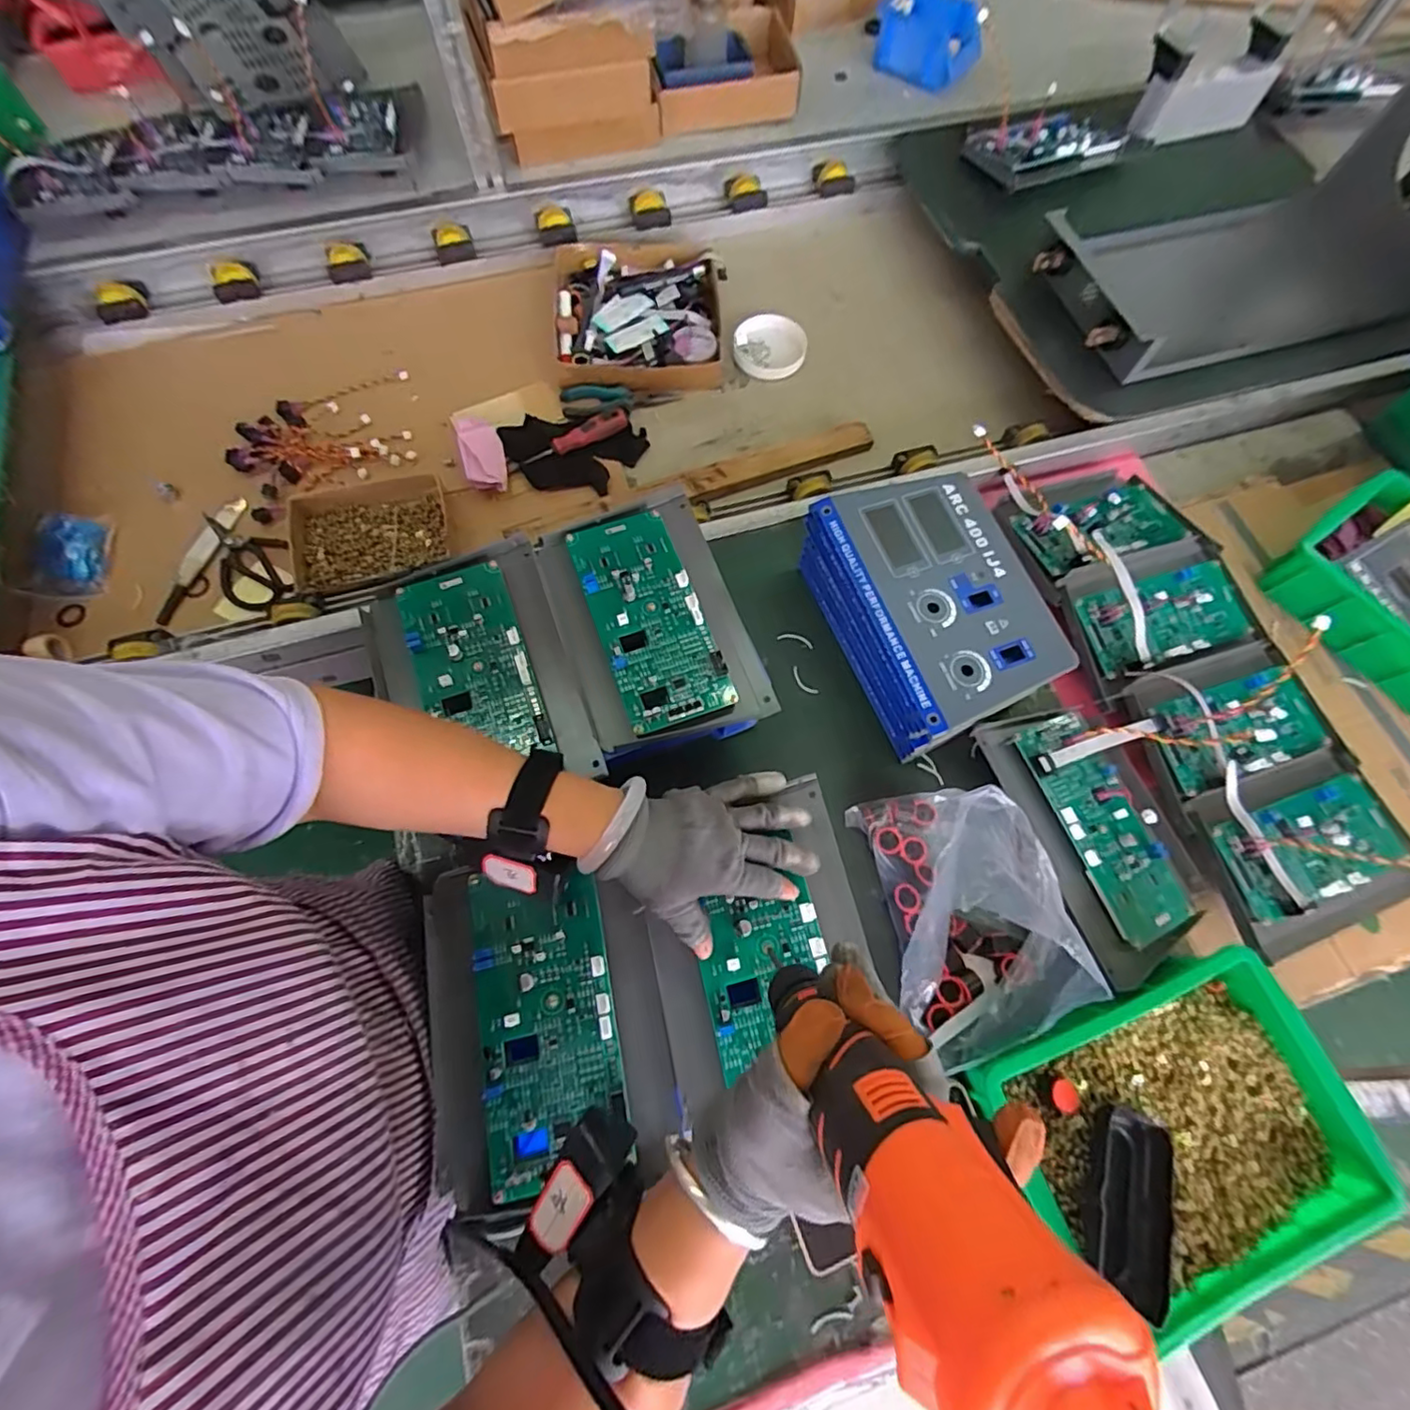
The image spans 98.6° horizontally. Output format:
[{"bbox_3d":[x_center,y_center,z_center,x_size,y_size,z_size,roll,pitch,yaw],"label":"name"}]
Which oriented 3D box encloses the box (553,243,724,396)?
[{"bbox_3d":[-0.096,-0.545,0.851,0.228,0.053,0.236,-3,71,-2],"label":"box"}]

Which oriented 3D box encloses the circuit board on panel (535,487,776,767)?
[{"bbox_3d":[-0.047,-0.074,0.512,0.145,0.024,0.227,-20,72,-7],"label":"circuit board on panel"}]

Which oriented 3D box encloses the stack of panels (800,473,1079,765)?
[{"bbox_3d":[0.204,-0.089,0.558,0.144,0.100,0.234,-19,72,-7],"label":"stack of panels"}]

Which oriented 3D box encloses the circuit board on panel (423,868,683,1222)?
[{"bbox_3d":[-0.108,0.209,0.410,0.151,0.024,0.195,-11,71,-5],"label":"circuit board on panel"}]

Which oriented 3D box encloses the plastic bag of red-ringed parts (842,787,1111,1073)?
[{"bbox_3d":[0.217,0.167,0.483,0.134,0.097,0.212,-8,71,-4],"label":"plastic bag of red-ringed parts"}]

